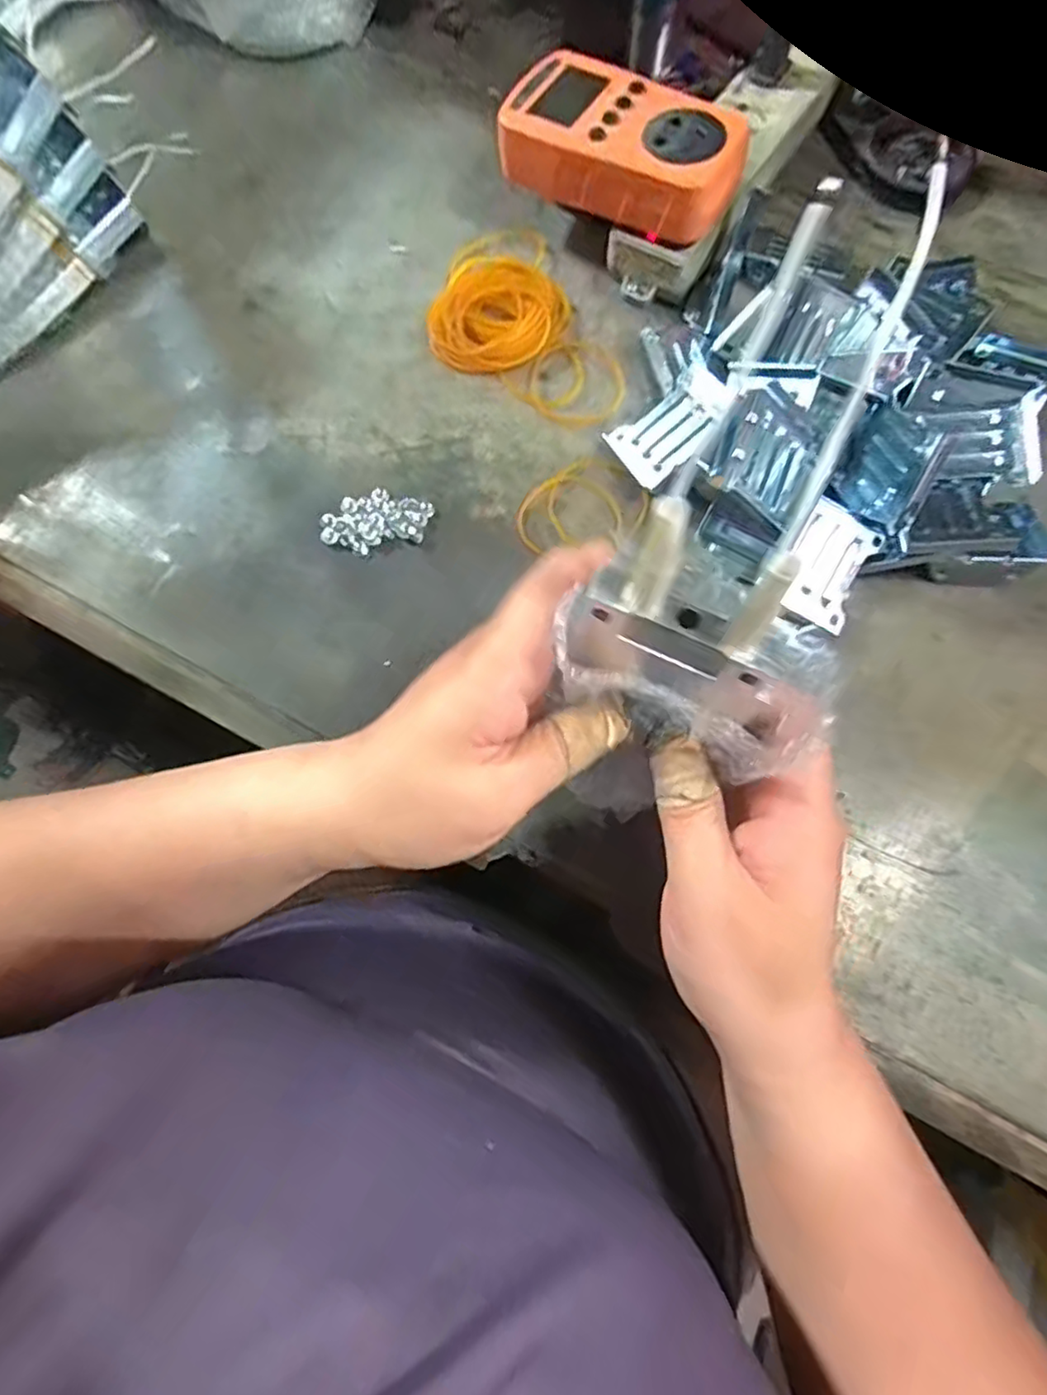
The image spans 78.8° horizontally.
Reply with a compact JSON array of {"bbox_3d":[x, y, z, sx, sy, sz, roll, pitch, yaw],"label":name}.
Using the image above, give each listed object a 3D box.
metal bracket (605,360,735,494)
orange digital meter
[{"bbox_3d":[0.079,-0.143,0.337,0.062,0.010,0.040,-39,67,15],"label":"metal bracket"},{"bbox_3d":[0.054,-0.294,0.339,0.129,0.034,0.066,24,76,6],"label":"orange digital meter"}]

